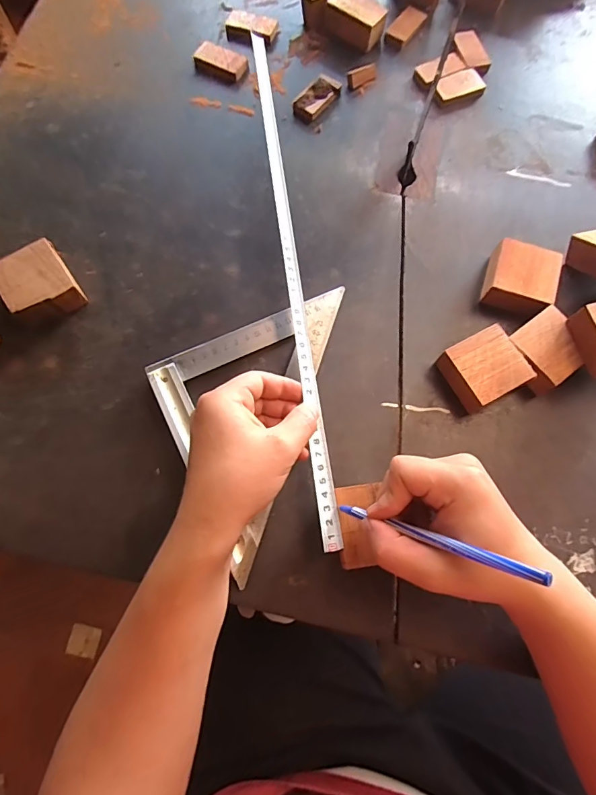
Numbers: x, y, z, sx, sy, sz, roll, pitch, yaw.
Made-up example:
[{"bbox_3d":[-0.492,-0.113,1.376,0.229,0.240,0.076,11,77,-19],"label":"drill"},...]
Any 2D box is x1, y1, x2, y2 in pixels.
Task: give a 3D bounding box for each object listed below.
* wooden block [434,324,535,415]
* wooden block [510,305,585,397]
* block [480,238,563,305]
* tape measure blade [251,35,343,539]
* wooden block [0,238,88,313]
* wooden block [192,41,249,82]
[{"bbox_3d":[0.158,-0.024,0.366,0.057,0.029,0.055,-25,75,-9],"label":"wooden block"},{"bbox_3d":[0.213,-0.040,0.371,0.057,0.026,0.054,-35,77,-12],"label":"wooden block"},{"bbox_3d":[0.198,-0.105,0.391,0.058,0.033,0.057,17,73,3],"label":"block"},{"bbox_3d":[-0.007,-0.121,0.371,0.013,0.008,0.477,-7,75,-4],"label":"tape measure blade"},{"bbox_3d":[-0.225,-0.097,0.375,0.054,0.029,0.061,-32,76,-11],"label":"wooden block"},{"bbox_3d":[-0.084,-0.366,0.469,0.057,0.012,0.029,21,73,5],"label":"wooden block"}]

